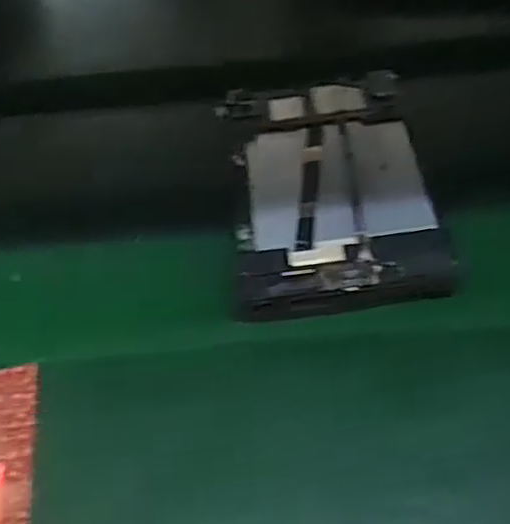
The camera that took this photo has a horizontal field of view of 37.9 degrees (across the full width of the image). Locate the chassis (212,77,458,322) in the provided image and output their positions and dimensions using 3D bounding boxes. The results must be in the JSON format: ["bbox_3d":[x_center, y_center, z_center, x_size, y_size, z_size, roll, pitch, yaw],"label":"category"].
[{"bbox_3d":[0.056,-0.061,0.576,0.147,0.028,0.248,-6,47,1],"label":"chassis"}]

